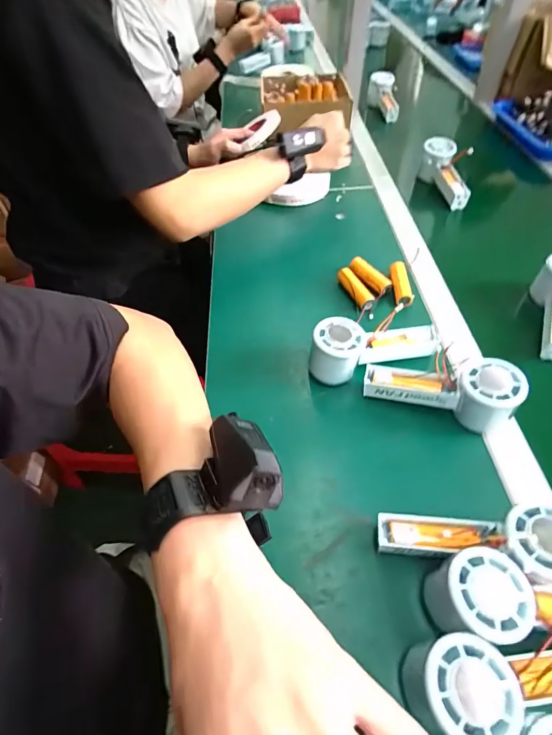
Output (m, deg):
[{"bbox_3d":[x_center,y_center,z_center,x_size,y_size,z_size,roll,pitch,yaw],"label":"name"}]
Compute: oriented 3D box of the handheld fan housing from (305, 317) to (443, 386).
[{"bbox_3d":[0.113,-0.026,0.446,0.154,0.063,0.057,-14,53,-9],"label":"handheld fan housing"}]

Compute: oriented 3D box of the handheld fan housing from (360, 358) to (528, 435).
[{"bbox_3d":[0.171,0.025,0.406,0.150,0.061,0.055,5,52,22],"label":"handheld fan housing"}]

